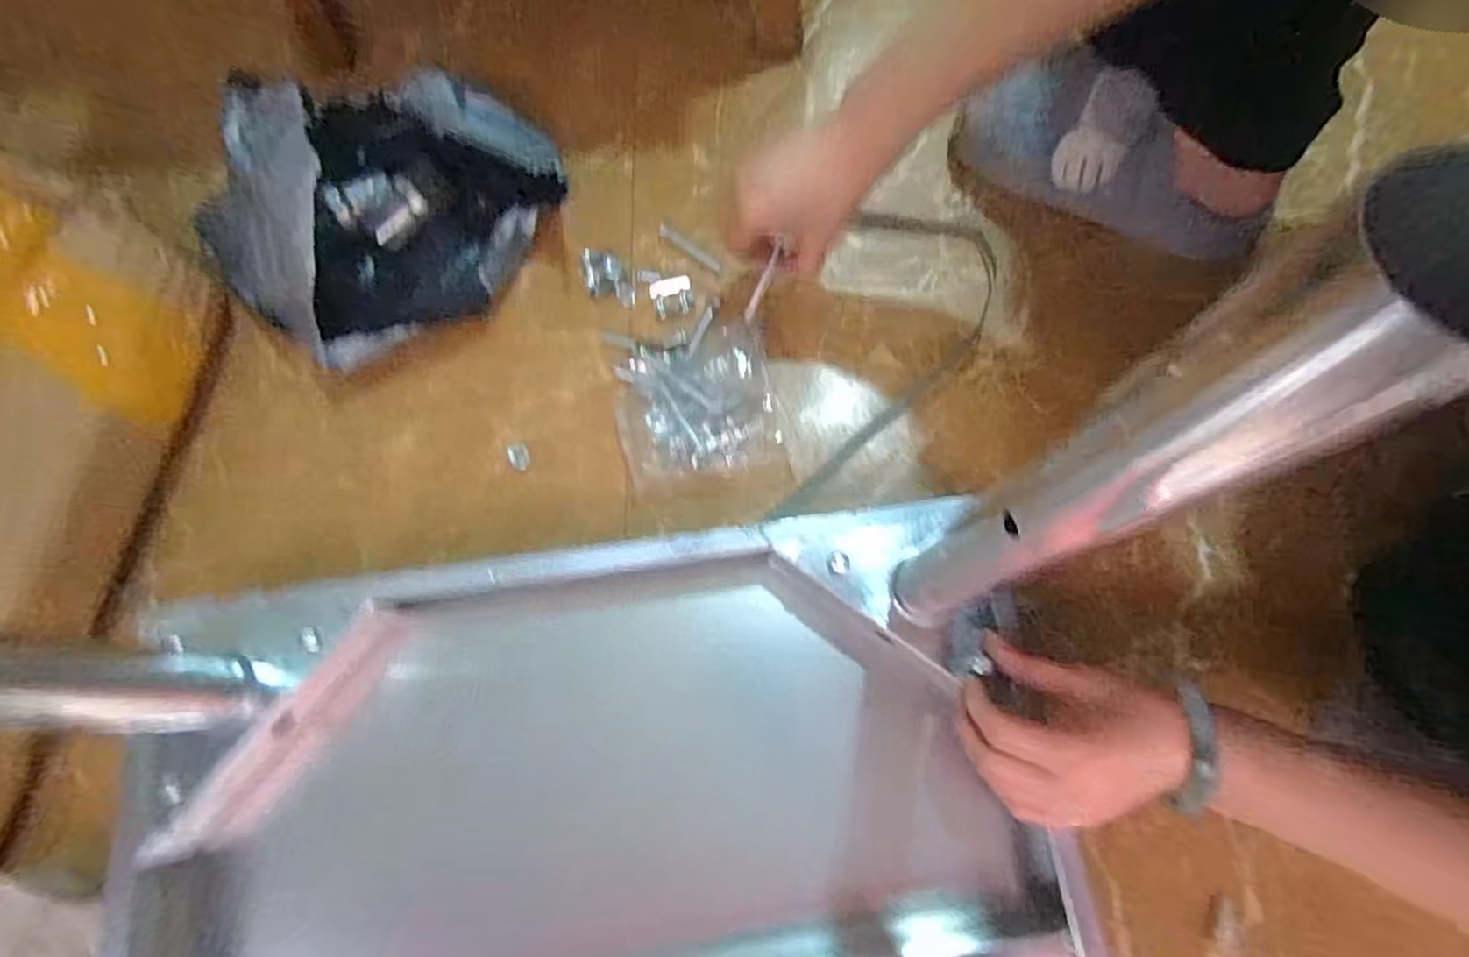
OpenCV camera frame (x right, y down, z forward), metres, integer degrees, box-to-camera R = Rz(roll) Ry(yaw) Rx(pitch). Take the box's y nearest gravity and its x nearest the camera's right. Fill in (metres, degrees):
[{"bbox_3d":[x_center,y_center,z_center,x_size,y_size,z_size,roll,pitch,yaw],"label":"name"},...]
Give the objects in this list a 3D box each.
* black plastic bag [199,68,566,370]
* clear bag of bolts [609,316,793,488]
[{"bbox_3d":[-0.240,-0.185,0.468,0.150,0.123,0.211,43,77,14],"label":"black plastic bag"},{"bbox_3d":[-0.026,-0.052,0.469,0.106,0.022,0.109,-9,71,-2],"label":"clear bag of bolts"}]

